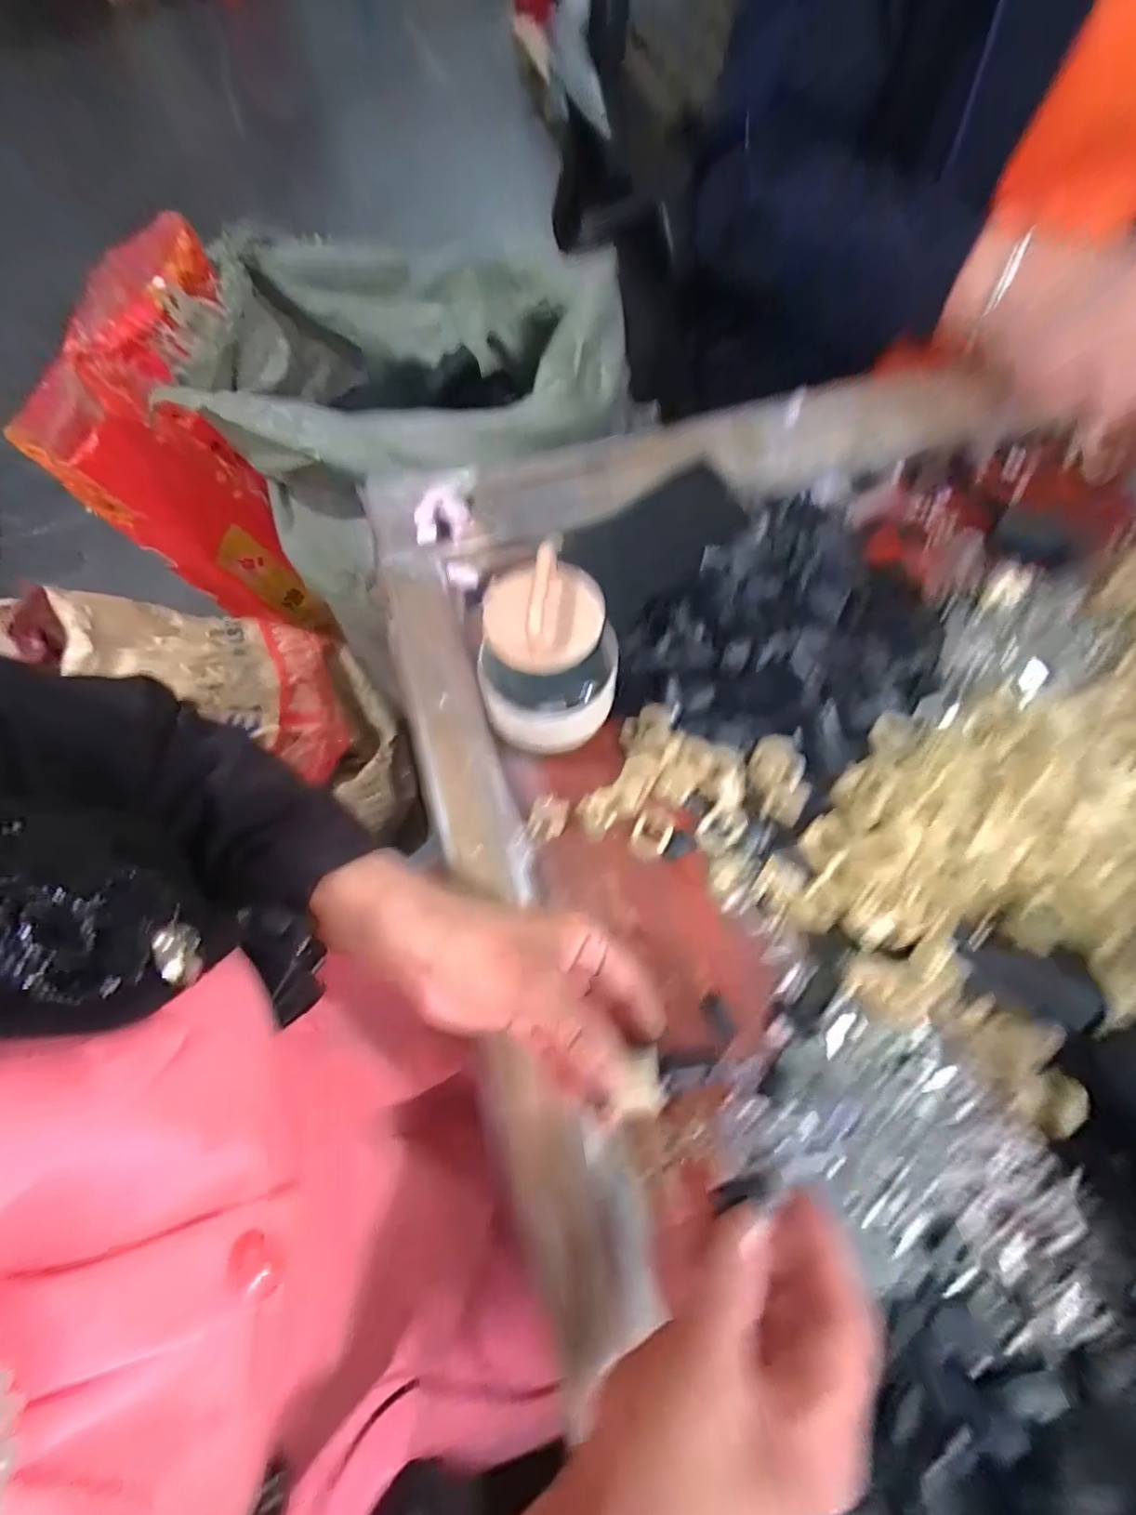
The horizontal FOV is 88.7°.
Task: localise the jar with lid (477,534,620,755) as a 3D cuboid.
[{"bbox_3d":[-0.010,-0.050,0.322,0.070,0.117,0.065,16,67,8],"label":"jar with lid"}]

